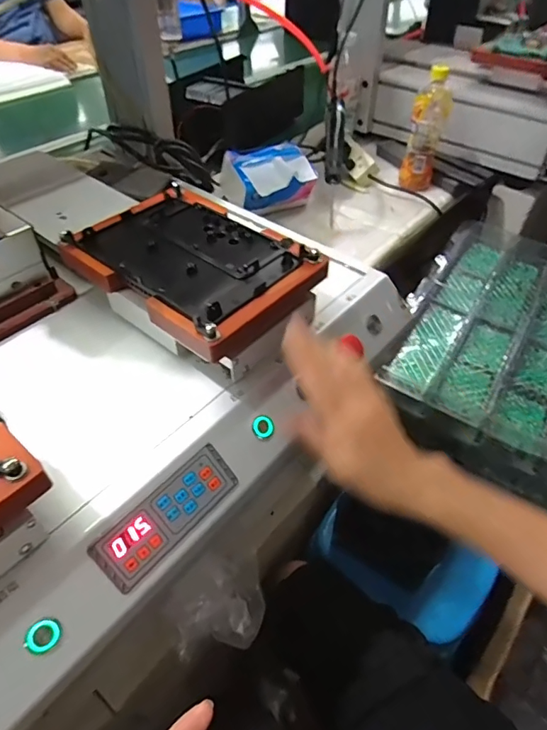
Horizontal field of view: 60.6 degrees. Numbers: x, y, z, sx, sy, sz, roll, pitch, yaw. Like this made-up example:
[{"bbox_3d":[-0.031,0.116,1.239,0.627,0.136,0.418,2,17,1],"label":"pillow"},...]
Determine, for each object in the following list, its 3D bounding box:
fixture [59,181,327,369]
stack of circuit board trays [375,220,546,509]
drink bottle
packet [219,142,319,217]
[{"bbox_3d":[-0.076,-0.100,0.453,0.210,0.037,0.161,34,55,26],"label":"fixture"},{"bbox_3d":[0.417,-0.039,0.802,0.351,0.121,0.500,23,51,19],"label":"stack of circuit board trays"},{"bbox_3d":[0.294,-0.448,0.902,0.067,0.202,0.068,14,49,11],"label":"drink bottle"},{"bbox_3d":[-0.008,-0.347,0.886,0.157,0.092,0.108,-19,51,-18],"label":"packet"}]

